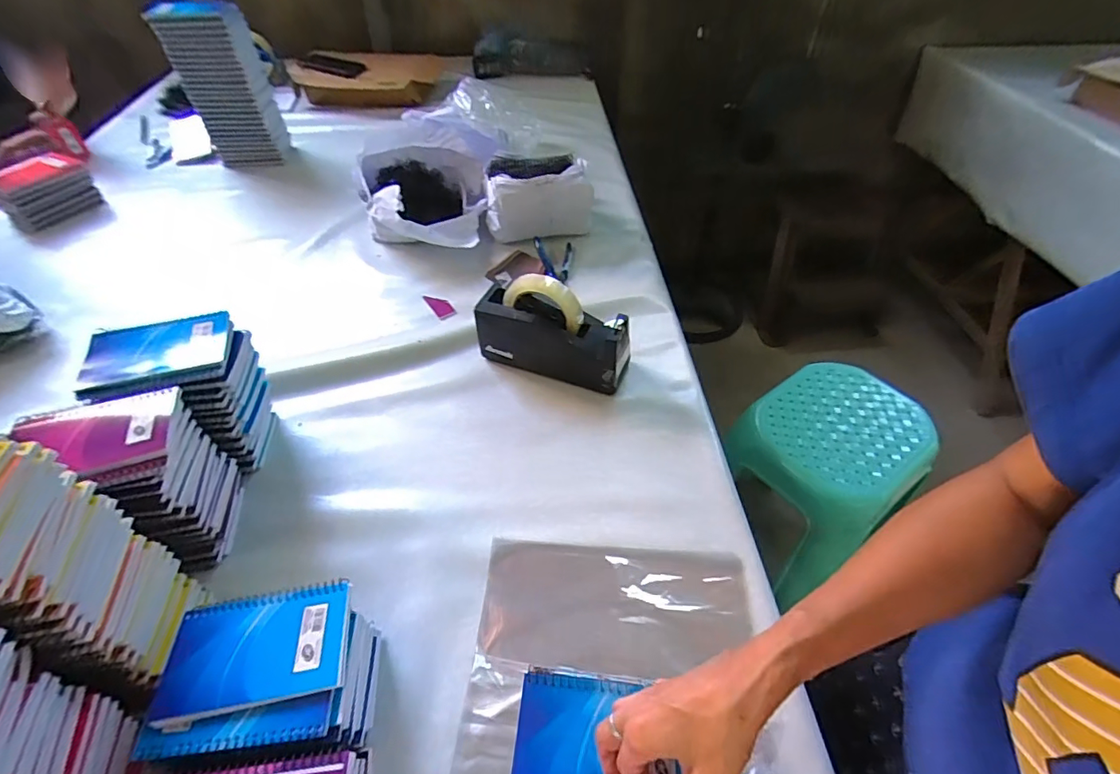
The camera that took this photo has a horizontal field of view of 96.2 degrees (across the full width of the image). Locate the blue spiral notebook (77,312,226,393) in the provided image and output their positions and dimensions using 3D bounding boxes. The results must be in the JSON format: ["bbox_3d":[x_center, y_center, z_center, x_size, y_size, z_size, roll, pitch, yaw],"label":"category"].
[{"bbox_3d":[-0.416,-0.038,0.516,0.135,0.010,0.093,-9,49,-8],"label":"blue spiral notebook"}]

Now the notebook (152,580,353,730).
[{"bbox_3d":[-0.237,0.205,0.397,0.131,0.010,0.082,-8,49,-7],"label":"notebook"}]

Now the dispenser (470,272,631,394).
[{"bbox_3d":[-0.010,-0.079,0.673,0.203,0.129,0.074,16,50,13],"label":"dispenser"}]

